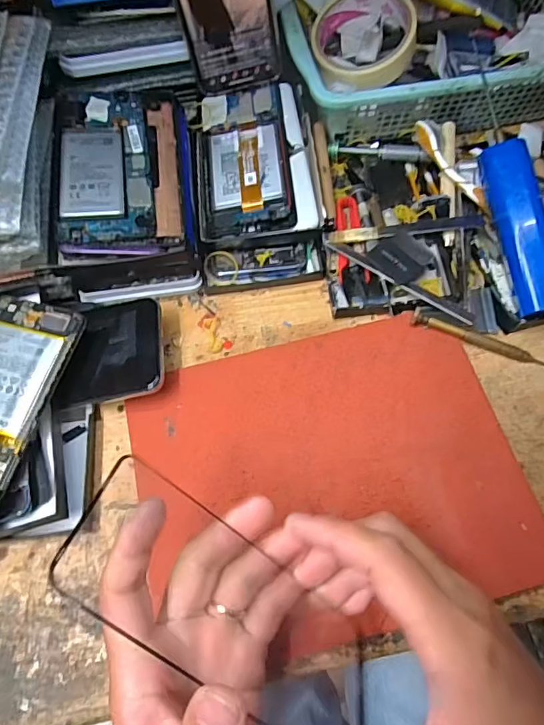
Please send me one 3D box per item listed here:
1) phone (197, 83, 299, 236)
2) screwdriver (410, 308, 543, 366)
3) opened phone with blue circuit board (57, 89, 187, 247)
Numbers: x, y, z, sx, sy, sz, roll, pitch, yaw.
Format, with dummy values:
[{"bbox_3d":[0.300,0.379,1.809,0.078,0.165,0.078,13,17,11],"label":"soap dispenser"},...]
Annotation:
[{"bbox_3d":[-0.024,-0.177,0.429,0.076,0.009,0.148,-6,65,0],"label":"phone"},{"bbox_3d":[0.160,-0.018,0.380,0.110,0.009,0.011,19,68,11],"label":"screwdriver"},{"bbox_3d":[-0.118,-0.158,0.394,0.094,0.009,0.158,-4,67,-15],"label":"opened phone with blue circuit board"}]

